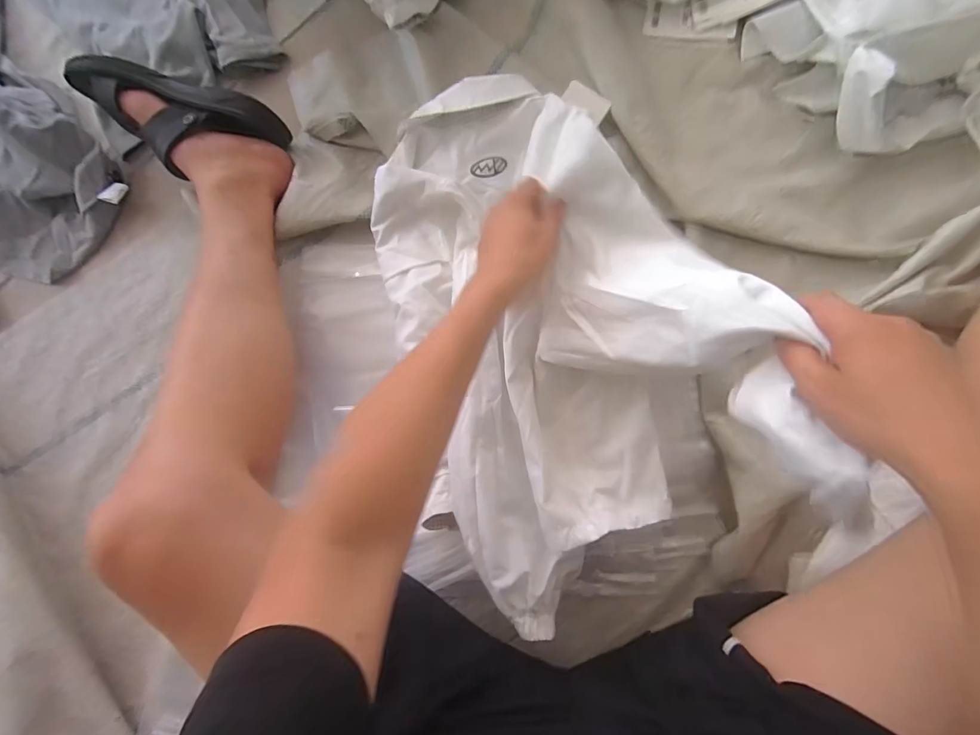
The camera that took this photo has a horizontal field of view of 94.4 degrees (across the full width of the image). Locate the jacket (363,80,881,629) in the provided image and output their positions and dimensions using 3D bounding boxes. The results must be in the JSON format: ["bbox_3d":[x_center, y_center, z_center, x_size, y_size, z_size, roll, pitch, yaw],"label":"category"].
[{"bbox_3d":[0.028,-0.071,0.473,0.346,0.205,0.575,-30,82,3],"label":"jacket"}]

